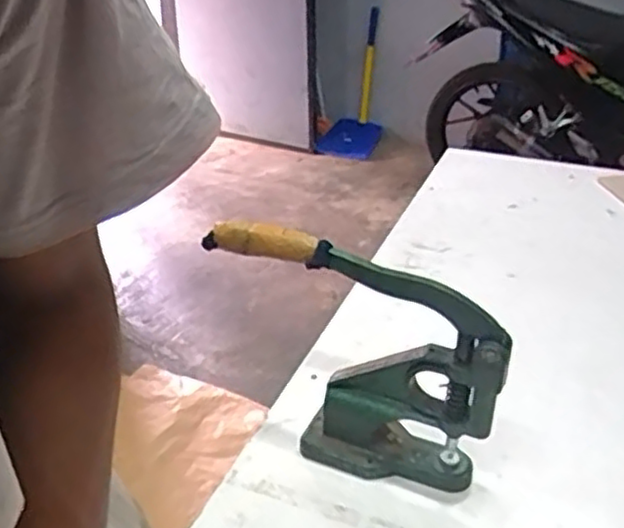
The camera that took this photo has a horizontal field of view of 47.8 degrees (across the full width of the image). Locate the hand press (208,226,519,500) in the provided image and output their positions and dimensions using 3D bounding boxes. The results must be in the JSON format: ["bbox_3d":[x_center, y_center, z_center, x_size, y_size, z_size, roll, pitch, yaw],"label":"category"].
[{"bbox_3d":[0.035,0.105,0.772,0.339,0.266,0.072,9,31,17],"label":"hand press"}]

